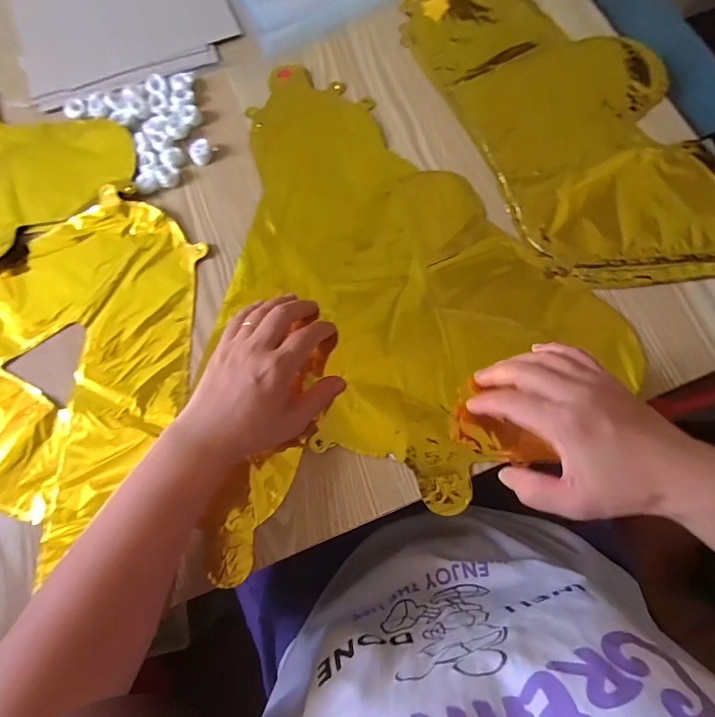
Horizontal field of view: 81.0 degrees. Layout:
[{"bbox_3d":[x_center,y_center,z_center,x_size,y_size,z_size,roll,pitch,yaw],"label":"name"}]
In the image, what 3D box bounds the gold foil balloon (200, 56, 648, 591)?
[{"bbox_3d":[-0.027,-0.067,0.379,0.370,0.013,0.413,-31,76,-7],"label":"gold foil balloon"}]

